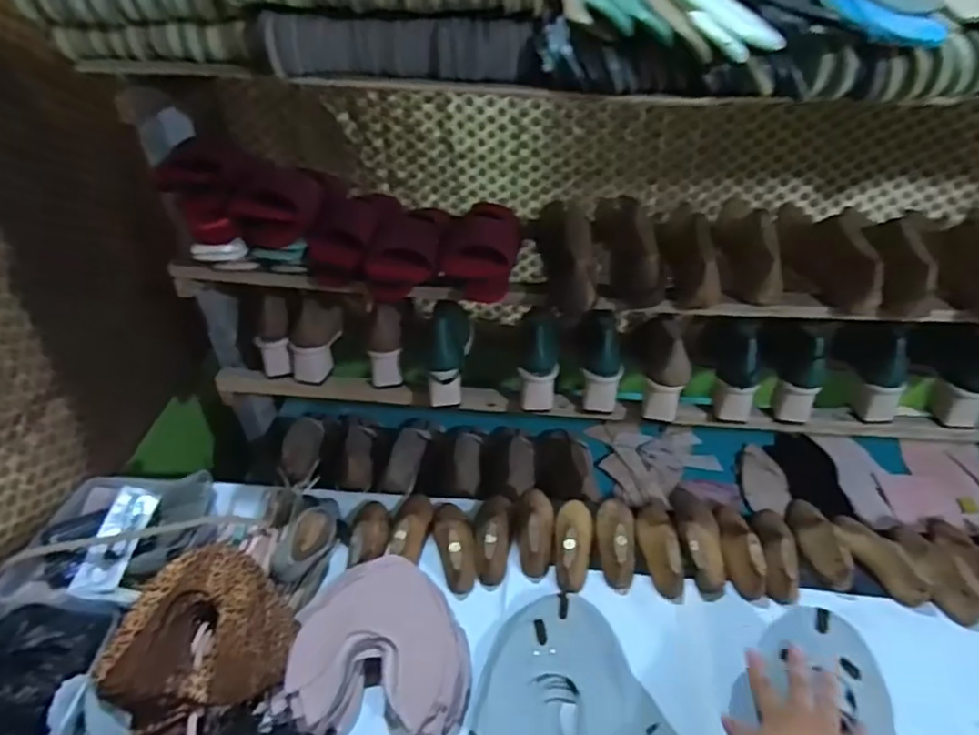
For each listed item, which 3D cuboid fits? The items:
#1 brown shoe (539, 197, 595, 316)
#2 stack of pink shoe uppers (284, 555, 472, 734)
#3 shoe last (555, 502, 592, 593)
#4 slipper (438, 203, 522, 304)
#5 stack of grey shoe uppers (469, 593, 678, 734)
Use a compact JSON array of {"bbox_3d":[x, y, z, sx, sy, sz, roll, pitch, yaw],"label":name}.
[{"bbox_3d":[0.103,-0.169,0.837,0.071,0.082,0.231,-2,37,0],"label":"brown shoe"},{"bbox_3d":[-0.115,0.314,0.705,0.199,0.058,0.195,7,37,9],"label":"stack of pink shoe uppers"},{"bbox_3d":[0.112,0.225,0.829,0.053,0.048,0.143,5,37,6],"label":"shoe last"},{"bbox_3d":[-0.006,-0.170,0.839,0.094,0.083,0.214,4,37,7],"label":"slipper"},{"bbox_3d":[0.096,0.356,0.676,0.206,0.031,0.208,7,37,9],"label":"stack of grey shoe uppers"}]

